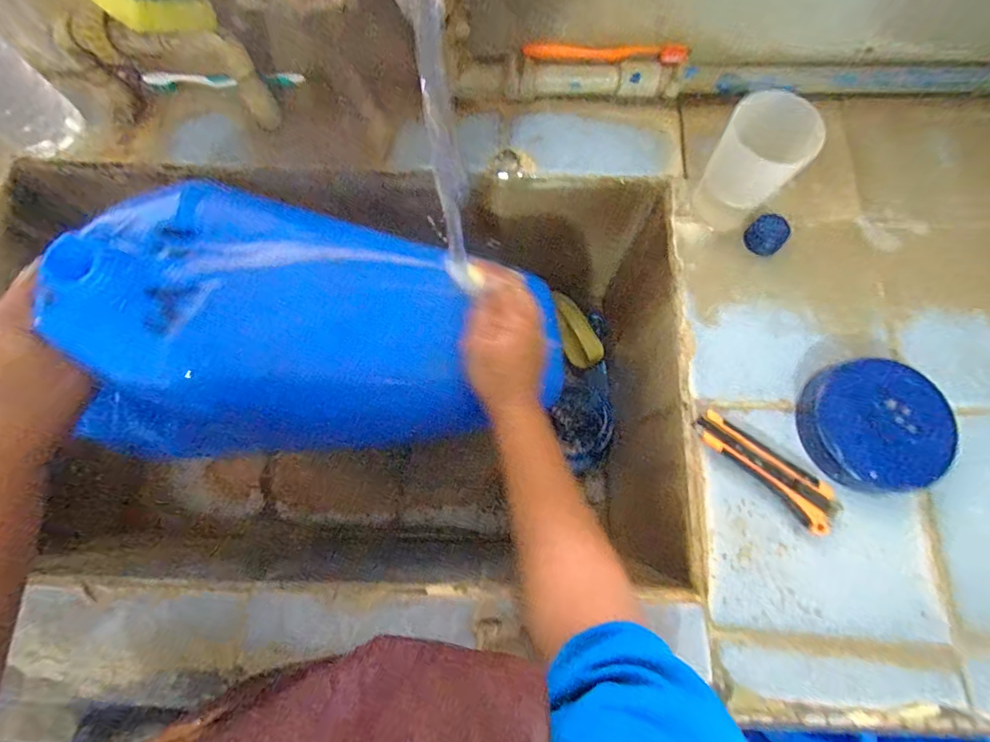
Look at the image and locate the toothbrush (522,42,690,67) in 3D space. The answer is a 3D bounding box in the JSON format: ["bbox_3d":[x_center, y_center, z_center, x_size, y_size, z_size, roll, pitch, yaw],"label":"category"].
[{"bbox_3d":[0.118,-0.337,0.467,0.173,0.014,0.016,0,75,1],"label":"toothbrush"}]

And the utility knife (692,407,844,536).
[{"bbox_3d":[0.235,0.083,0.383,0.131,0.019,0.036,41,79,11],"label":"utility knife"}]

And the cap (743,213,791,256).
[{"bbox_3d":[0.274,-0.138,0.442,0.033,0.019,0.035,0,75,1],"label":"cap"}]

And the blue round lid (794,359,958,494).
[{"bbox_3d":[0.331,0.048,0.385,0.114,0.028,0.110,0,75,1],"label":"blue round lid"}]

